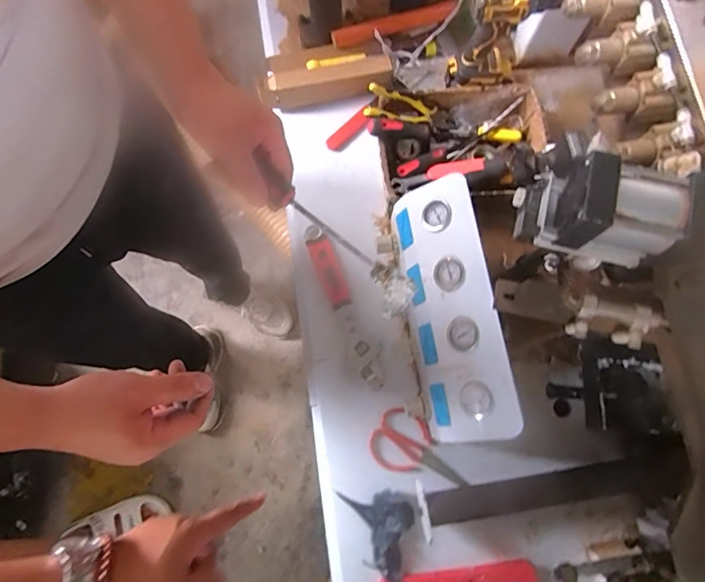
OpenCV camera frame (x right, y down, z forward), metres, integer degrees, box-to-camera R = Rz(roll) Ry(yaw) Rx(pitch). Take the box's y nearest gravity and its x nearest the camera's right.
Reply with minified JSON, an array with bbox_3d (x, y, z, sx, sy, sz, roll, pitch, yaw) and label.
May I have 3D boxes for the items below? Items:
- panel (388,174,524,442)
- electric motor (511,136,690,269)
[{"bbox_3d":[0.136,0.023,0.665,0.147,0.035,0.364,-19,74,38],"label":"panel"},{"bbox_3d":[0.249,-0.081,0.471,0.140,0.094,0.086,24,79,5],"label":"electric motor"}]

